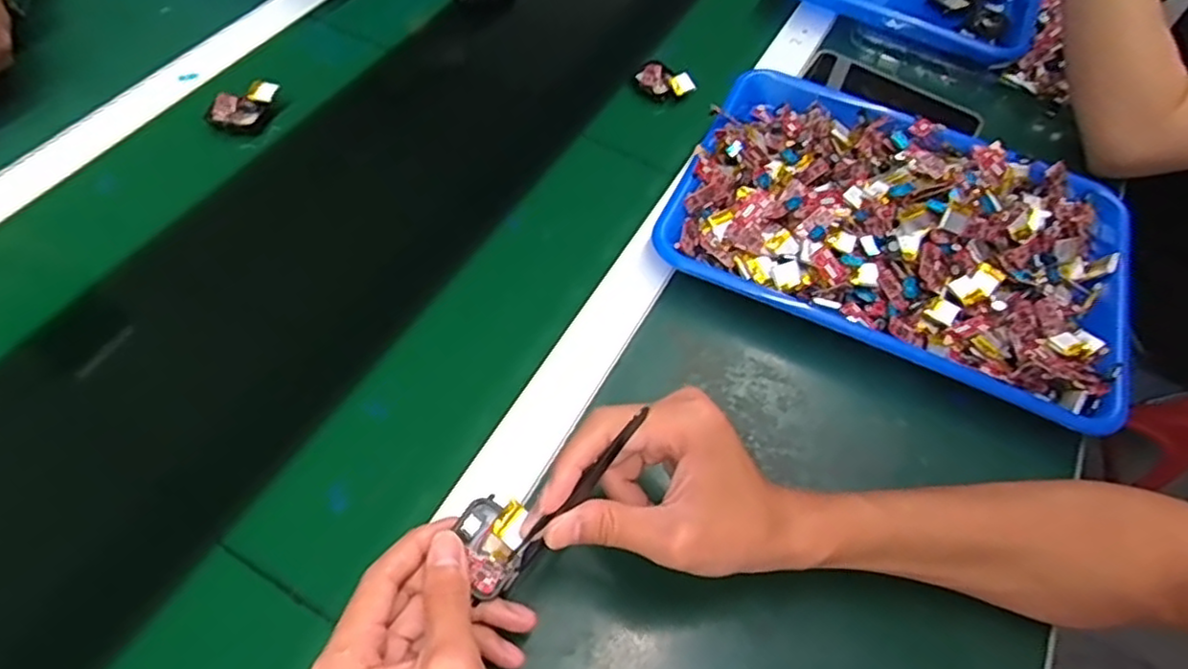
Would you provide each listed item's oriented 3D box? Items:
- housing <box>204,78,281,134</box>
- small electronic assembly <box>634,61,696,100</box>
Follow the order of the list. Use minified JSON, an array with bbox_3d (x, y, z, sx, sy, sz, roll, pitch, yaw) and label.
[{"bbox_3d":[-0.296,-0.193,0.578,0.046,0.016,0.053,11,56,3],"label":"housing"},{"bbox_3d":[0.065,-0.234,0.636,0.054,0.010,0.034,34,77,14],"label":"small electronic assembly"}]

